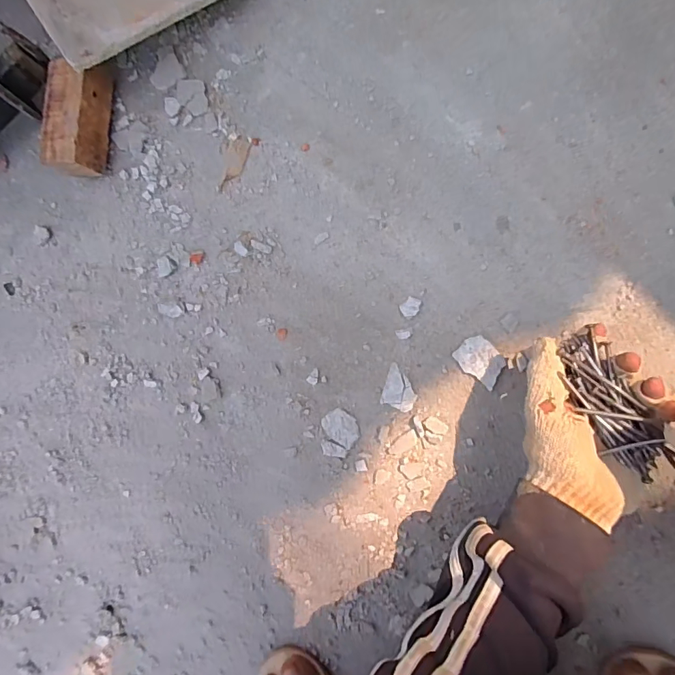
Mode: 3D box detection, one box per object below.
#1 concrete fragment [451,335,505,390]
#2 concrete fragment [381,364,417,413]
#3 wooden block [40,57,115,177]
[{"bbox_3d":[0.134,0.021,0.414,0.045,0.011,0.034,38,99,8],"label":"concrete fragment"},{"bbox_3d":[0.062,0.050,0.430,0.032,0.004,0.039,19,96,10],"label":"concrete fragment"},{"bbox_3d":[-0.270,-0.225,0.463,0.060,0.046,0.115,6,93,11],"label":"wooden block"}]

